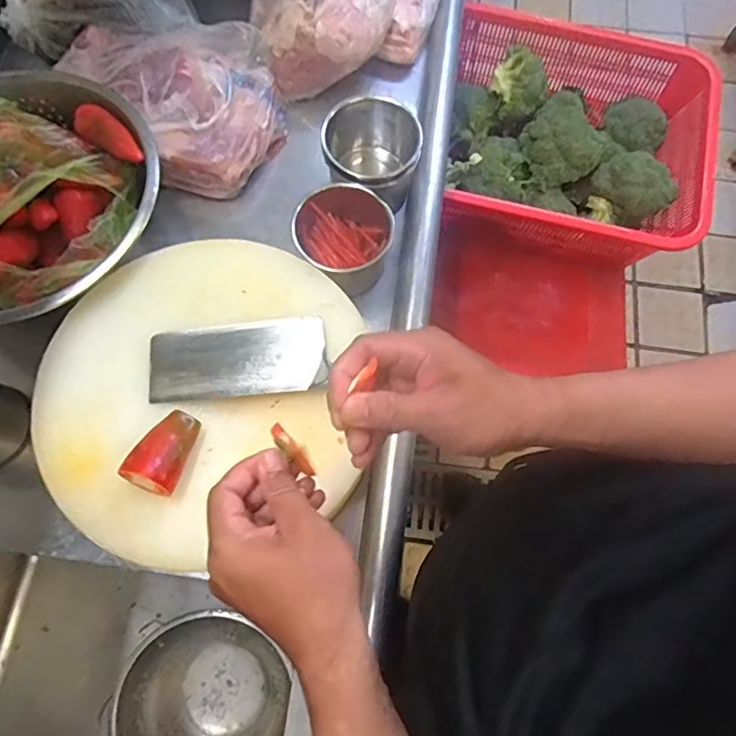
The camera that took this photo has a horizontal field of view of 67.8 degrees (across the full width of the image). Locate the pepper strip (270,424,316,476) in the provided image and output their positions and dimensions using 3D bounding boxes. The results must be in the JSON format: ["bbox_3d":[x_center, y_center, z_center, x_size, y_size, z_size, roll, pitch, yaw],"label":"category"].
[{"bbox_3d":[-0.054,0.056,0.387,0.012,0.010,0.049,-41,62,-13],"label":"pepper strip"}]

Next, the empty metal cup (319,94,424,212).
[{"bbox_3d":[0.001,-0.265,0.694,0.110,0.105,0.104,0,72,0],"label":"empty metal cup"}]

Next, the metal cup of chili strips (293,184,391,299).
[{"bbox_3d":[-0.030,-0.159,0.678,0.114,0.098,0.107,0,72,0],"label":"metal cup of chili strips"}]

